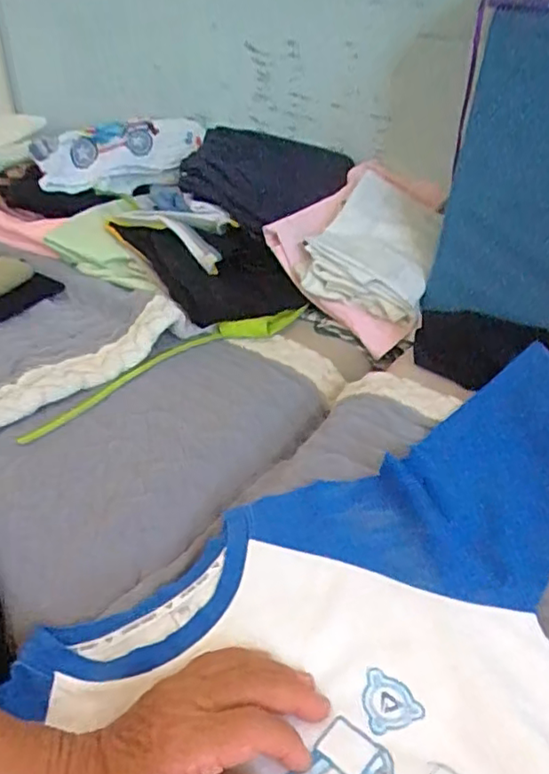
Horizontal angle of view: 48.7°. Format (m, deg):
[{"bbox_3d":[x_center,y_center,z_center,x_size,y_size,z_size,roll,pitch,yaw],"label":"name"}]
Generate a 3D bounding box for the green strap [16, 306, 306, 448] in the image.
[{"bbox_3d":[-0.099,-0.028,0.618,0.335,0.013,0.043,-25,43,-32],"label":"green strap"}]

